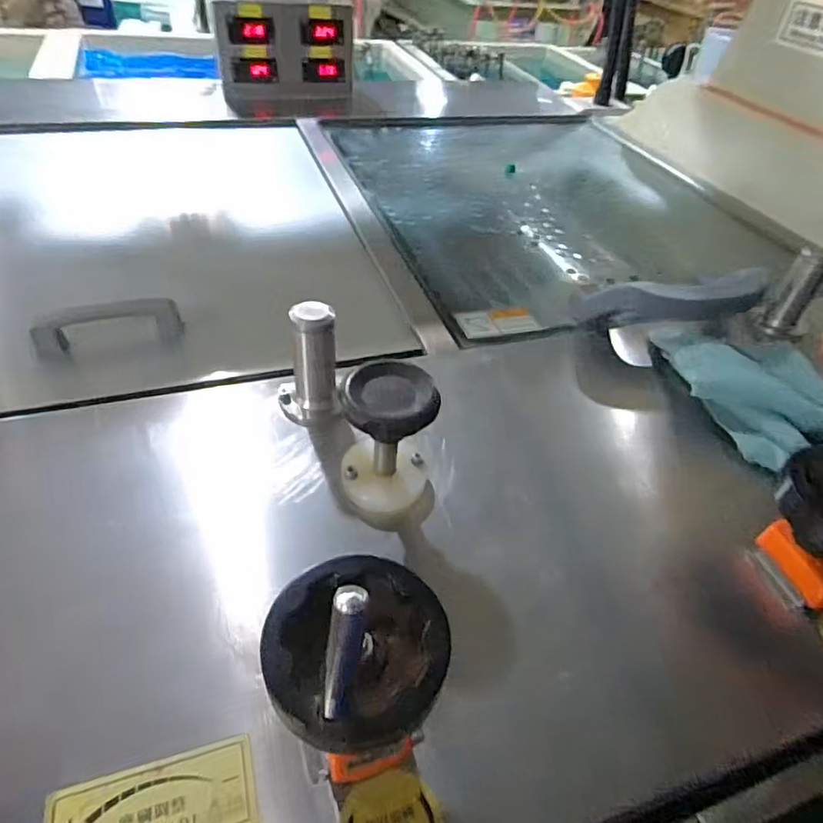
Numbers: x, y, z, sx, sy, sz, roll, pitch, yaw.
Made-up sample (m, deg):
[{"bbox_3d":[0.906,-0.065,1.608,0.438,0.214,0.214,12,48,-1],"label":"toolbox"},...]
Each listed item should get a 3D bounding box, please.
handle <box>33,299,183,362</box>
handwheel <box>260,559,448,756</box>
[{"bbox_3d":[-0.322,-0.089,0.598,0.143,0.052,0.022,-9,46,-16],"label":"handle"},{"bbox_3d":[-0.024,0.104,0.278,0.087,0.081,0.090,3,44,-3],"label":"handwheel"}]

